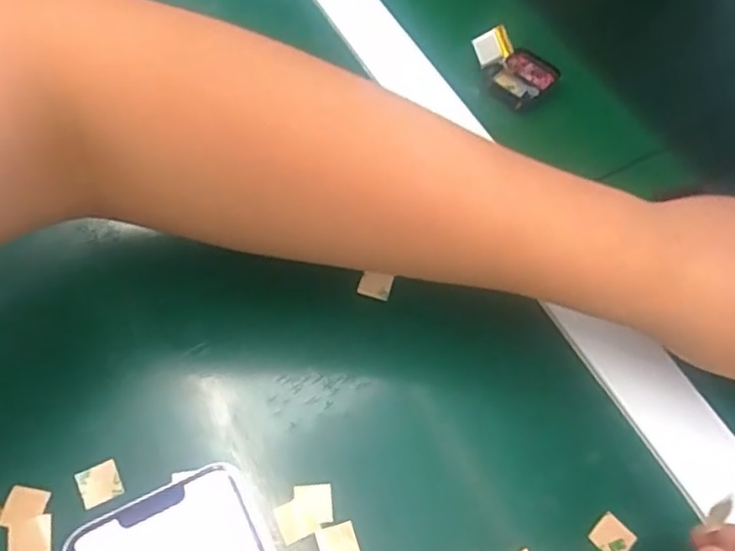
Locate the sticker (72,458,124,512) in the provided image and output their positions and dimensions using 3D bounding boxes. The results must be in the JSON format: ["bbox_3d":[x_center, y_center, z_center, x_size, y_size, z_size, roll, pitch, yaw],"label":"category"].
[{"bbox_3d":[-0.108,0.084,0.261,0.016,0.004,0.016,-22,68,-21],"label":"sticker"}]

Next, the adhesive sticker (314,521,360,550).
[{"bbox_3d":[-0.012,0.107,0.257,0.015,0.004,0.015,-12,60,-14],"label":"adhesive sticker"}]

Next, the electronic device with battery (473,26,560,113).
[{"bbox_3d":[0.093,-0.133,0.401,0.044,0.026,0.045,-24,63,-20],"label":"electronic device with battery"}]

